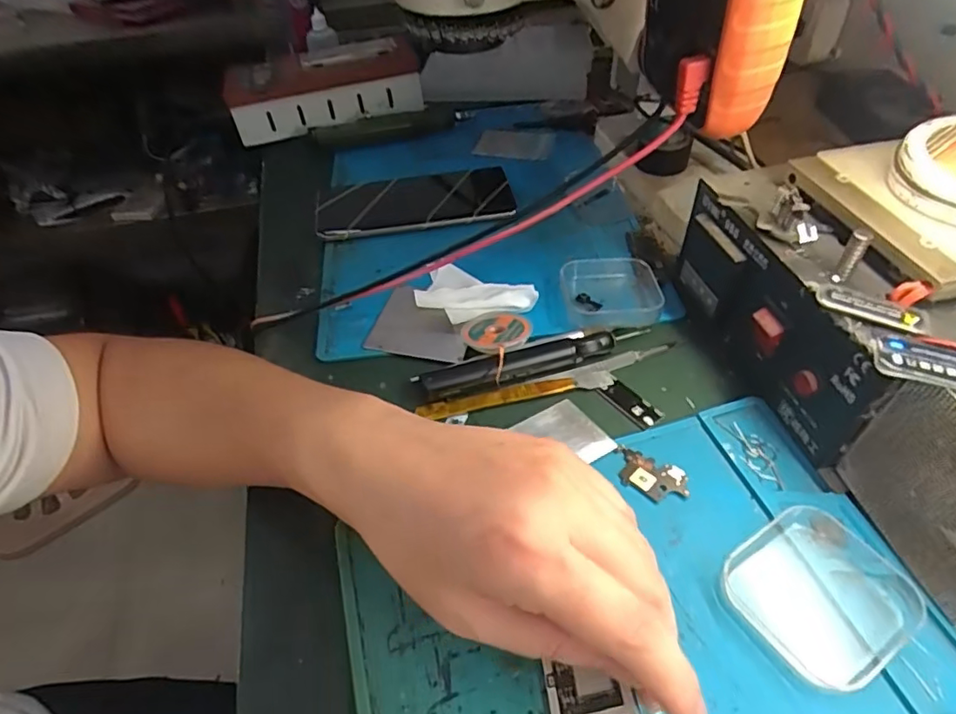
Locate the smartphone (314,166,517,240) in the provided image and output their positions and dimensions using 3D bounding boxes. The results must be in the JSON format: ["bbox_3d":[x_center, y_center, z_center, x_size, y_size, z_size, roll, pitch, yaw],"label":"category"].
[{"bbox_3d":[-0.053,-0.132,0.475,0.161,0.014,0.070,-8,46,-2],"label":"smartphone"}]

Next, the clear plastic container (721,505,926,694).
[{"bbox_3d":[0.150,0.101,0.248,0.068,0.011,0.064,-28,50,-20],"label":"clear plastic container"}]

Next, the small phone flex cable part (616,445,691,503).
[{"bbox_3d":[0.090,0.061,0.296,0.038,0.004,0.025,16,49,20],"label":"small phone flex cable part"}]

